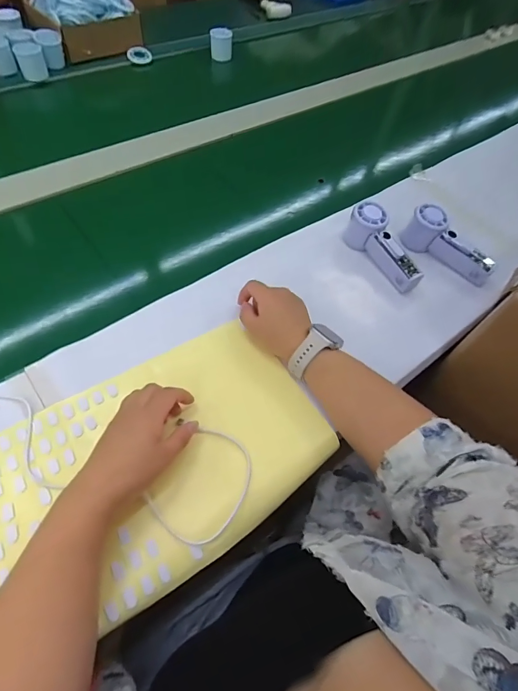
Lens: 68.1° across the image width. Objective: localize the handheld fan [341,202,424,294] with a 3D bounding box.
[{"bbox_3d":[0.193,-0.152,0.595,0.047,0.048,0.152,-26,75,-18],"label":"handheld fan"}]

